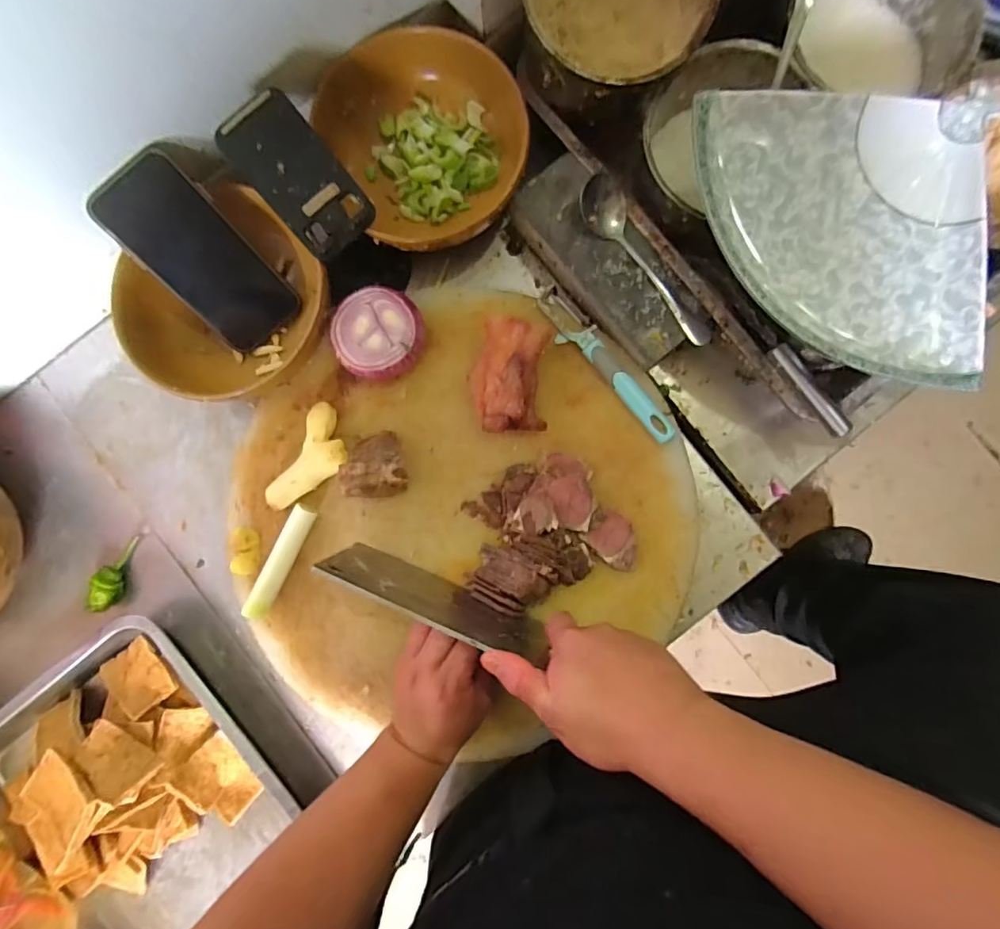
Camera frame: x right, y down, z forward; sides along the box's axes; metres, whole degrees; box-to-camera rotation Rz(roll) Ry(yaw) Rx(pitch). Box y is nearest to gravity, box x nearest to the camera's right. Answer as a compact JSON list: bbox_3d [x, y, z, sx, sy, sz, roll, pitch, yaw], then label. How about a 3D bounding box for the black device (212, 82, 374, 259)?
[{"bbox_3d":[-0.161,-0.231,0.423,0.064,0.012,0.118,-40,114,4],"label":"black device"}]

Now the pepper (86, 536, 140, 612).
[{"bbox_3d":[-0.364,0.103,0.493,0.020,0.019,0.071,16,68,3],"label":"pepper"}]

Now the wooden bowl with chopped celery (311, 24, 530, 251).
[{"bbox_3d":[-0.065,-0.298,0.478,0.163,0.054,0.178,0,88,2],"label":"wooden bowl with chopped celery"}]

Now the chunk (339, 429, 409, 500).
[{"bbox_3d":[-0.108,0.000,0.467,0.052,0.052,0.058,7,88,2],"label":"chunk"}]

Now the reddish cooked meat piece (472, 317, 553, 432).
[{"bbox_3d":[0.010,-0.077,0.467,0.063,0.044,0.093,3,88,2],"label":"reddish cooked meat piece"}]

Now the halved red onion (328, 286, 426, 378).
[{"bbox_3d":[-0.108,-0.117,0.474,0.077,0.039,0.075,0,88,2],"label":"halved red onion"}]

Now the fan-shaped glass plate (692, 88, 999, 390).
[{"bbox_3d":[0.259,-0.182,0.406,0.222,0.027,0.215,8,88,2],"label":"fan-shaped glass plate"}]

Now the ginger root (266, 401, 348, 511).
[{"bbox_3d":[-0.169,-0.003,0.477,0.047,0.026,0.100,28,89,3],"label":"ginger root"}]

